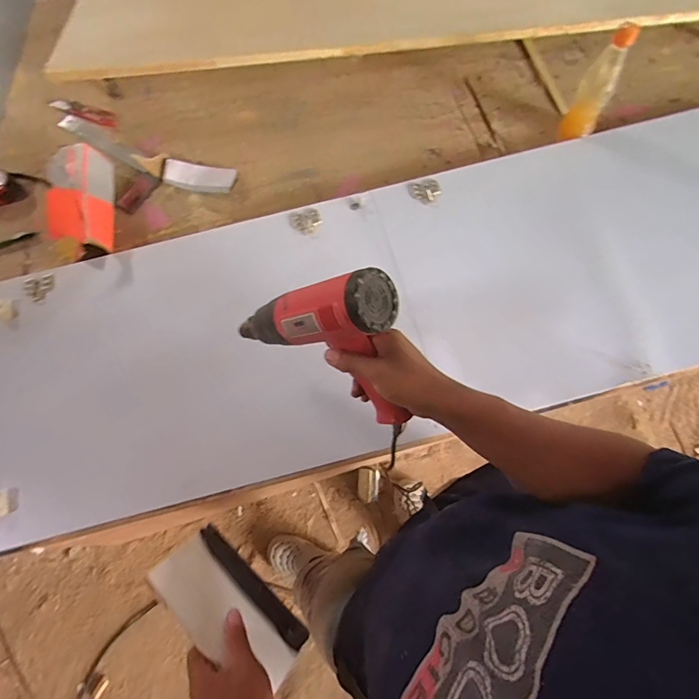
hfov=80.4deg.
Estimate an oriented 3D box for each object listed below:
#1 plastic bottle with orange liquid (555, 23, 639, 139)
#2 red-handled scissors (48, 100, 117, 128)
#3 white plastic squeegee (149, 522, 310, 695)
[{"bbox_3d":[0.436,-0.456,0.734,0.060,0.194,0.043,27,76,9],"label":"plastic bottle with orange liquid"},{"bbox_3d":[-0.589,-0.530,0.912,0.162,0.026,0.036,23,75,8],"label":"red-handled scissors"},{"bbox_3d":[-0.155,0.341,0.547,0.208,0.011,0.110,45,35,8],"label":"white plastic squeegee"}]

